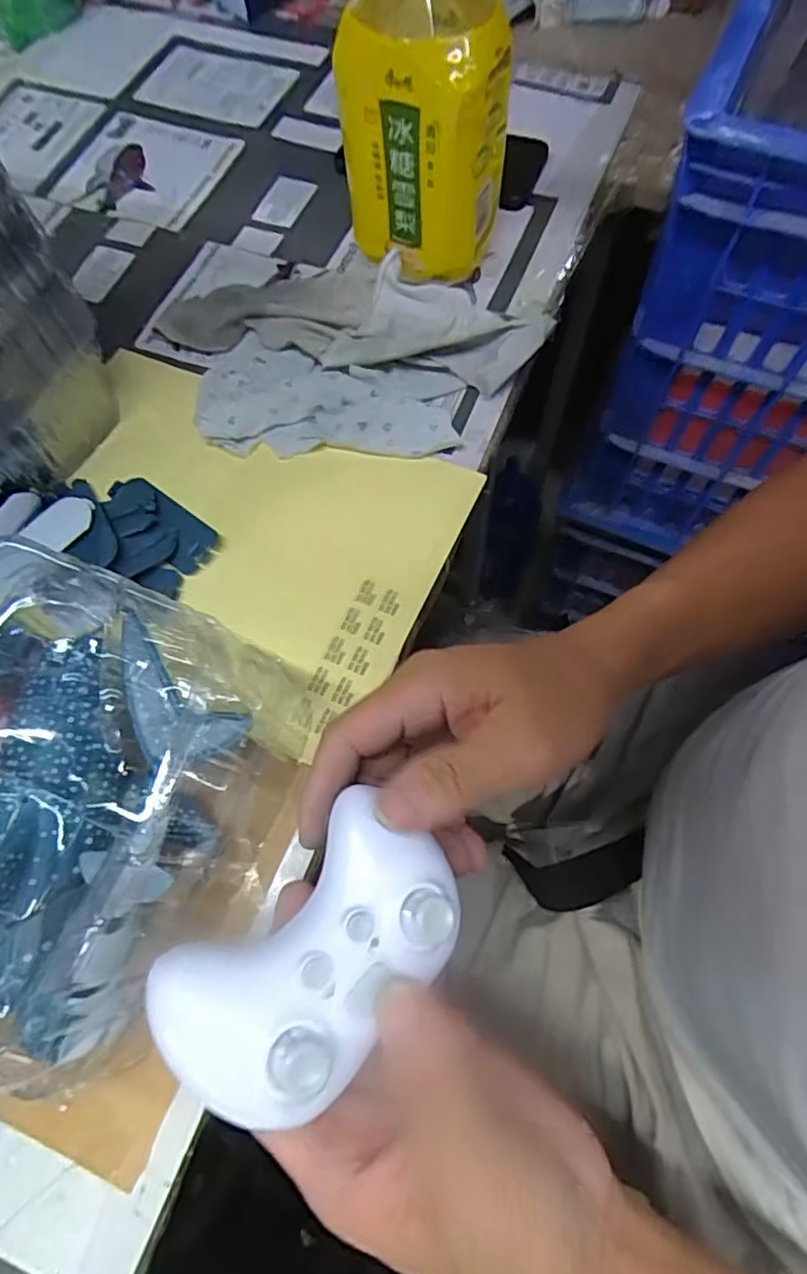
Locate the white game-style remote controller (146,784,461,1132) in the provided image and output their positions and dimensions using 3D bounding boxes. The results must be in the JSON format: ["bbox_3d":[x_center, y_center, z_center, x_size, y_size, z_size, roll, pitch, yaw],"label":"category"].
[{"bbox_3d":[-0.030,0.108,0.212,0.102,0.027,0.065,-41,72,-14],"label":"white game-style remote controller"}]

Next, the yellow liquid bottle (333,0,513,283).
[{"bbox_3d":[0.015,-0.328,0.387,0.098,0.191,0.083,12,68,6],"label":"yellow liquid bottle"}]

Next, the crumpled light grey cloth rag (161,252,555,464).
[{"bbox_3d":[-0.048,-0.196,0.431,0.256,0.029,0.174,17,69,8],"label":"crumpled light grey cloth rag"}]

